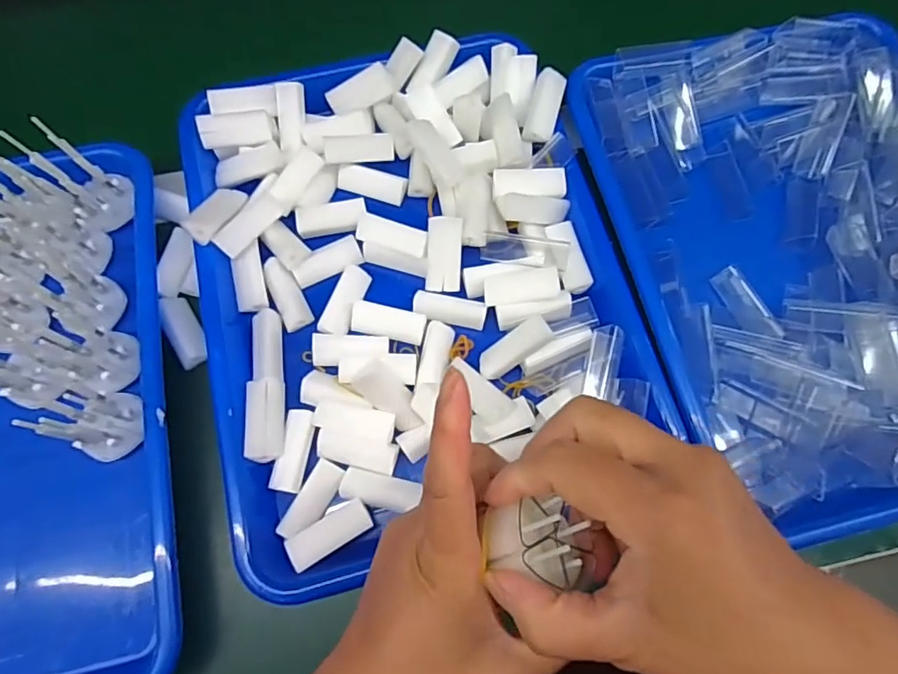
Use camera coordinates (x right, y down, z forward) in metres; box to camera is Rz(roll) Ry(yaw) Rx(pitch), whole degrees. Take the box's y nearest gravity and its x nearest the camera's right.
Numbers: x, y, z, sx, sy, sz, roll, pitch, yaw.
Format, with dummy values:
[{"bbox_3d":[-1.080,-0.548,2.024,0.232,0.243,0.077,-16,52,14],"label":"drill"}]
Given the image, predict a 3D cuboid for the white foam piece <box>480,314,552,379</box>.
[{"bbox_3d":[0.038,0.006,0.319,0.046,0.006,0.017,-39,74,15],"label":"white foam piece"}]

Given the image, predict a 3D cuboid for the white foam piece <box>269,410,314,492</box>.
[{"bbox_3d":[-0.088,0.064,0.310,0.017,0.007,0.045,8,71,2],"label":"white foam piece"}]

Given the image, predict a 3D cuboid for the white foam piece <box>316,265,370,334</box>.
[{"bbox_3d":[-0.064,-0.022,0.346,0.016,0.014,0.047,21,72,7],"label":"white foam piece"}]

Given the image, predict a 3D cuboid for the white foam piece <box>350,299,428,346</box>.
[{"bbox_3d":[-0.038,-0.009,0.342,0.045,0.011,0.018,11,71,3],"label":"white foam piece"}]

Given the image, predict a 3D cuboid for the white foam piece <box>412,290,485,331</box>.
[{"bbox_3d":[0.001,-0.018,0.345,0.046,0.008,0.016,14,71,-9],"label":"white foam piece"}]

